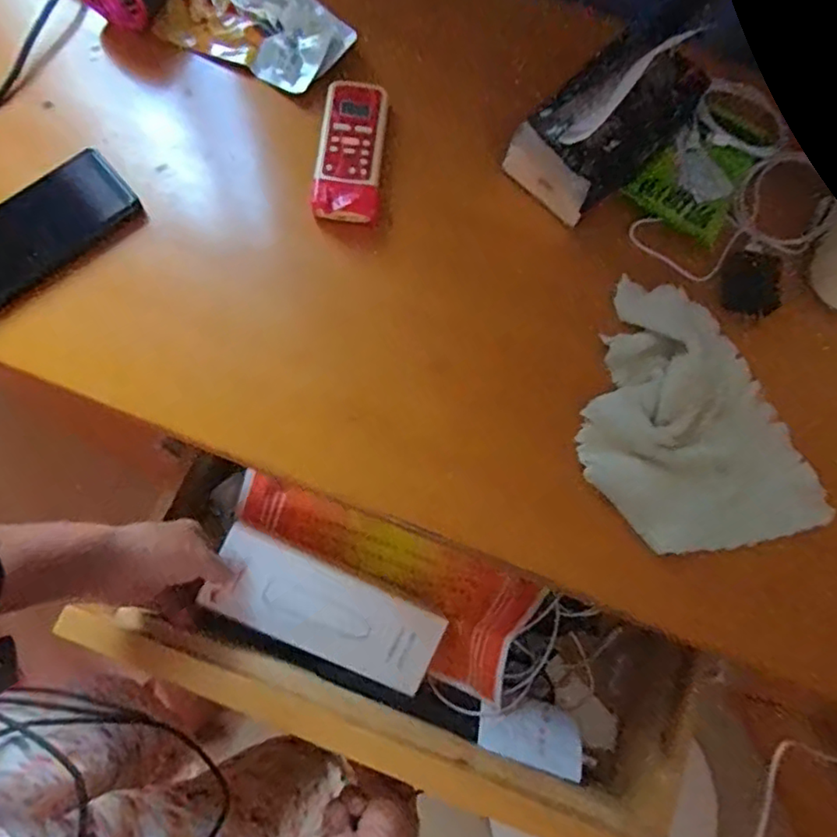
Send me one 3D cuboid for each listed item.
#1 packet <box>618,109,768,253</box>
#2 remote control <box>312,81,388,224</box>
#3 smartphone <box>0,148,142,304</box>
[{"bbox_3d":[0.245,-0.219,0.534,0.087,0.018,0.117,31,79,6],"label":"packet"},{"bbox_3d":[-0.059,-0.233,0.533,0.054,0.021,0.134,4,78,0],"label":"remote control"},{"bbox_3d":[-0.317,-0.155,0.503,0.162,0.010,0.068,-39,92,-10],"label":"smartphone"}]

